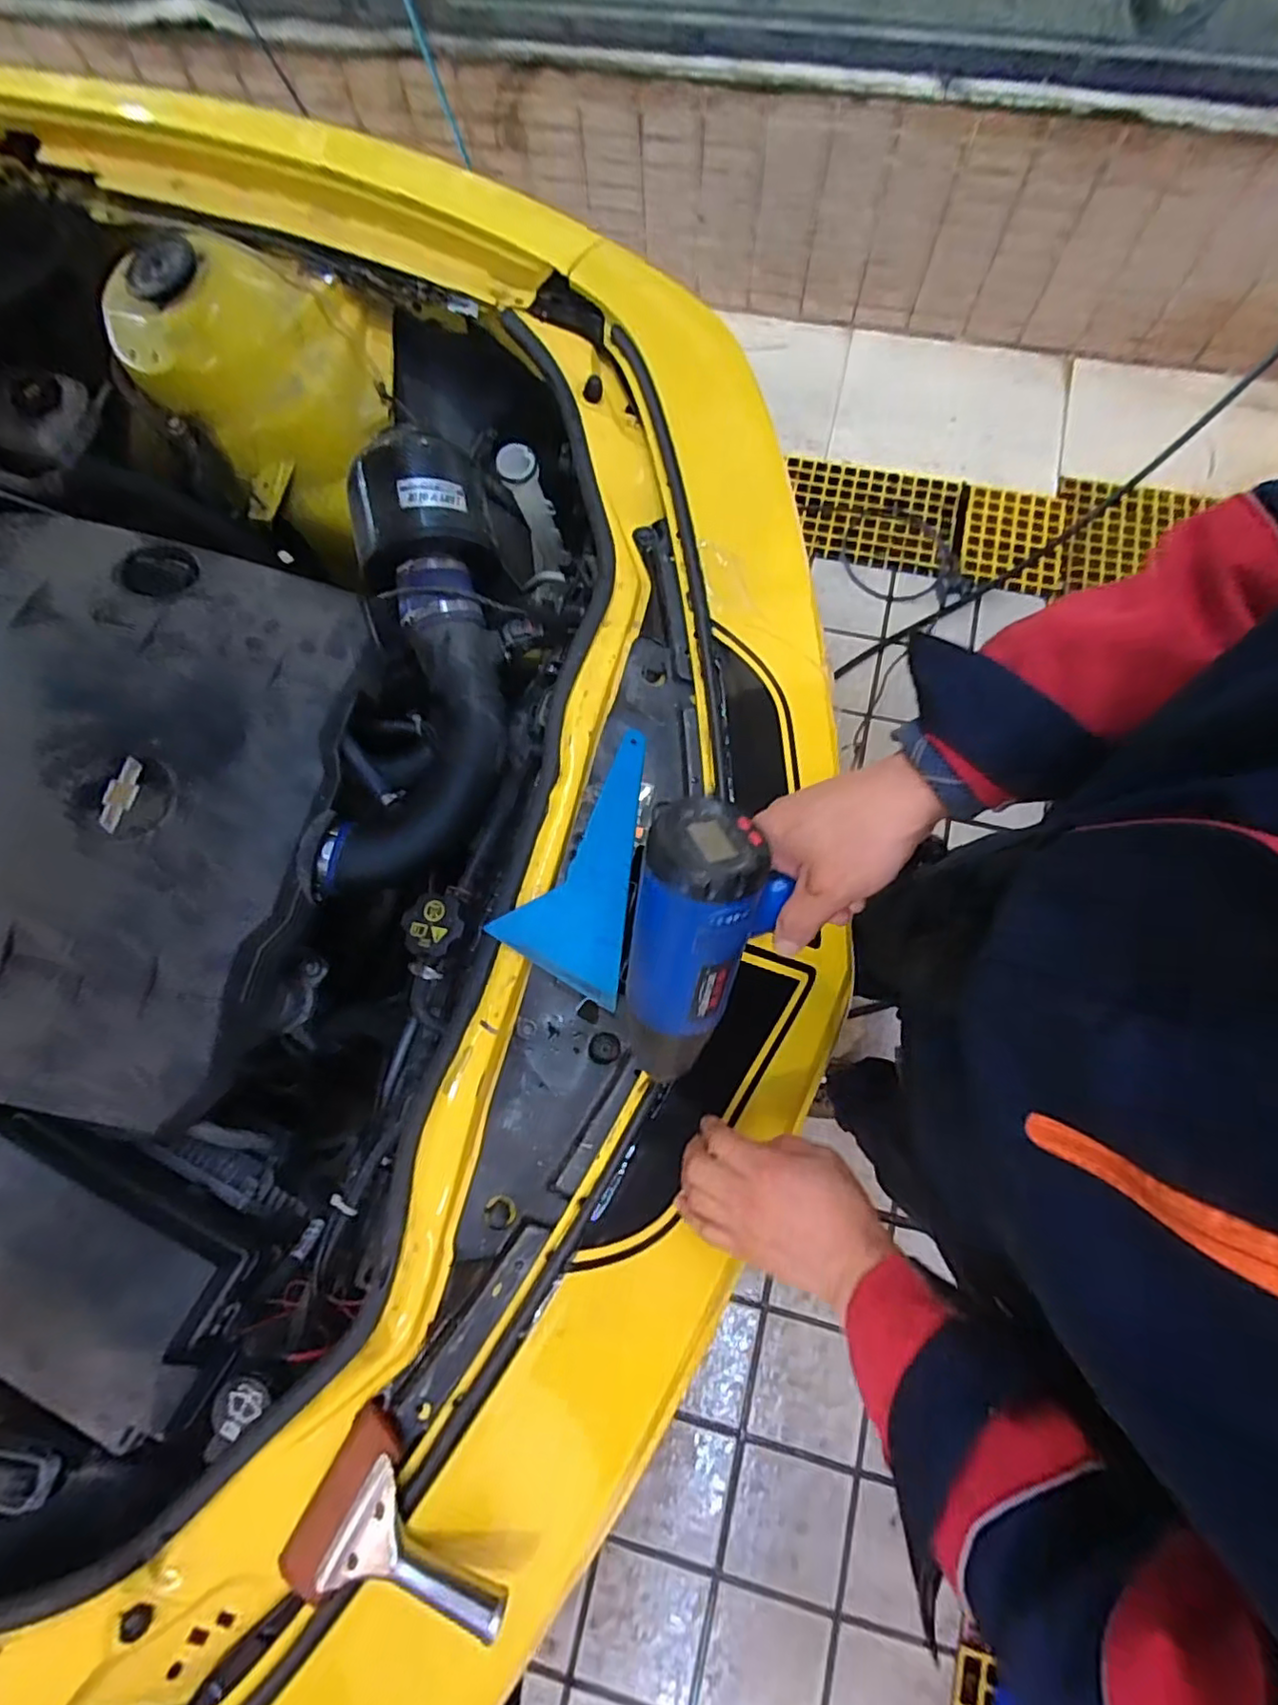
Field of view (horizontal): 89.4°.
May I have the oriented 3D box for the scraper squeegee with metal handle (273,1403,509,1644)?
[{"bbox_3d":[-0.177,0.526,0.482,0.162,0.032,0.116,27,78,9],"label":"scraper squeegee with metal handle"}]

